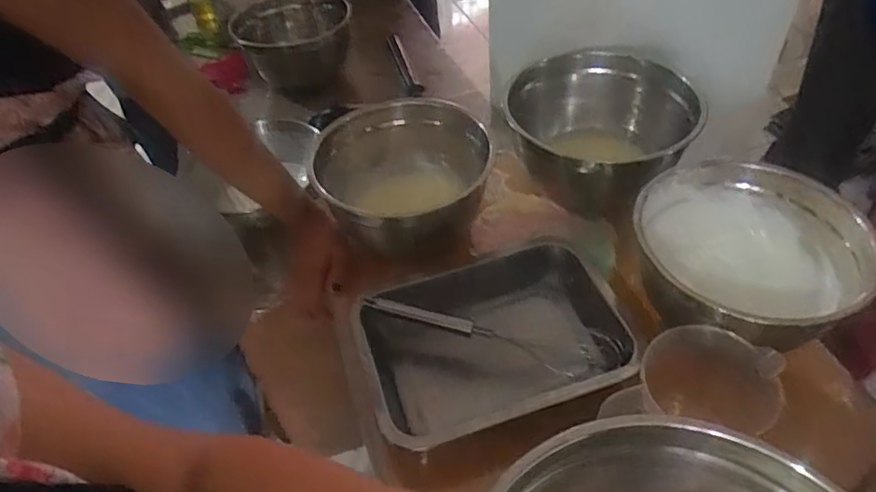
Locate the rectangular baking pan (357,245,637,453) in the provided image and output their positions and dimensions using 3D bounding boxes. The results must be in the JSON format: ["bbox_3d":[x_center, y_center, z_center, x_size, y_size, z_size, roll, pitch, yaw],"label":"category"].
[{"bbox_3d":[0.063,0.109,0.619,0.273,0.086,0.192,-15,45,-9],"label":"rectangular baking pan"}]

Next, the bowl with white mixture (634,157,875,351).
[{"bbox_3d":[0.301,0.008,0.592,0.205,0.116,0.187,5,46,11],"label":"bowl with white mixture"}]

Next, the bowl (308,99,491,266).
[{"bbox_3d":[-0.040,-0.071,0.743,0.192,0.137,0.195,-3,45,3],"label":"bowl"}]

